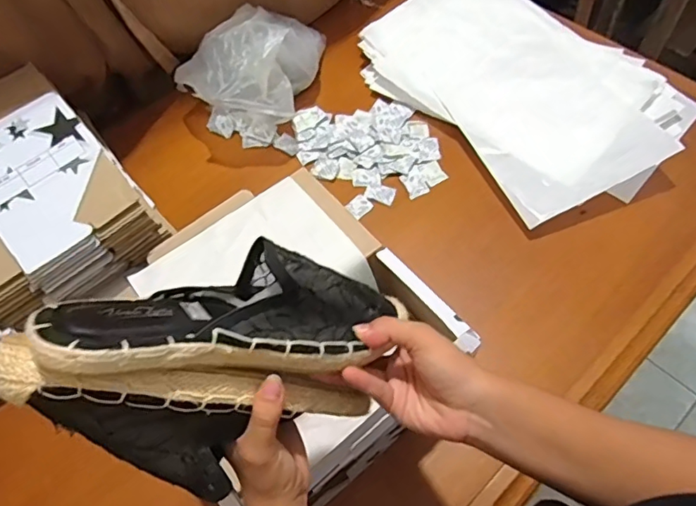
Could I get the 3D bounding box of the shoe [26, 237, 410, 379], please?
[{"bbox_3d":[-0.065,0.035,0.333,0.225,0.063,0.073,-2,54,-30],"label":"shoe"}]

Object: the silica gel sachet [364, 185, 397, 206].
[{"bbox_3d":[0.045,-0.083,0.743,0.040,0.006,0.026,18,62,14],"label":"silica gel sachet"}]

